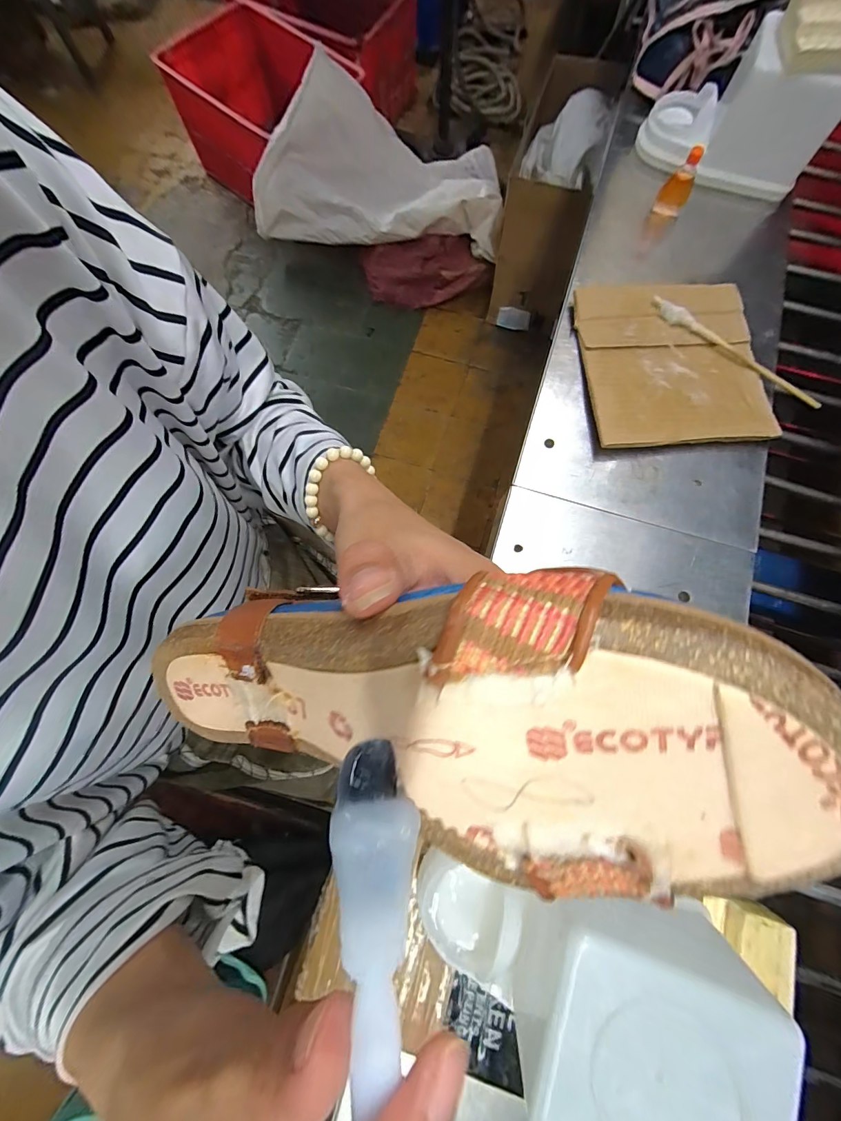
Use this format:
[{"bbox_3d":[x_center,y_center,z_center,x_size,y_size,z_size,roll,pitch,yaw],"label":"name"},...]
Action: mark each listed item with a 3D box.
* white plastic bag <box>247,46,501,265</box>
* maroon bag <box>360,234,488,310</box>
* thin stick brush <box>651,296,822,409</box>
[{"bbox_3d":[-0.134,-1.281,1.291,0.797,0.259,0.413,3,74,0],"label":"white plastic bag"},{"bbox_3d":[0.014,-0.986,1.391,0.425,0.149,0.138,-1,74,-1],"label":"maroon bag"},{"bbox_3d":[0.329,-0.221,0.424,0.196,0.012,0.022,39,77,10],"label":"thin stick brush"}]

